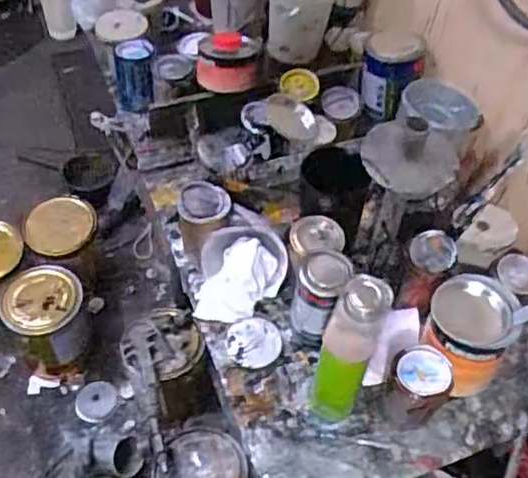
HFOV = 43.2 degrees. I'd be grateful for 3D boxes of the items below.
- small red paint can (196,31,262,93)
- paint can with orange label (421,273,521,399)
[{"bbox_3d":[-0.062,-0.302,1.127,0.102,0.071,0.112,8,51,2],"label":"small red paint can"},{"bbox_3d":[0.258,0.126,0.862,0.111,0.142,0.133,33,56,20],"label":"paint can with orange label"}]

